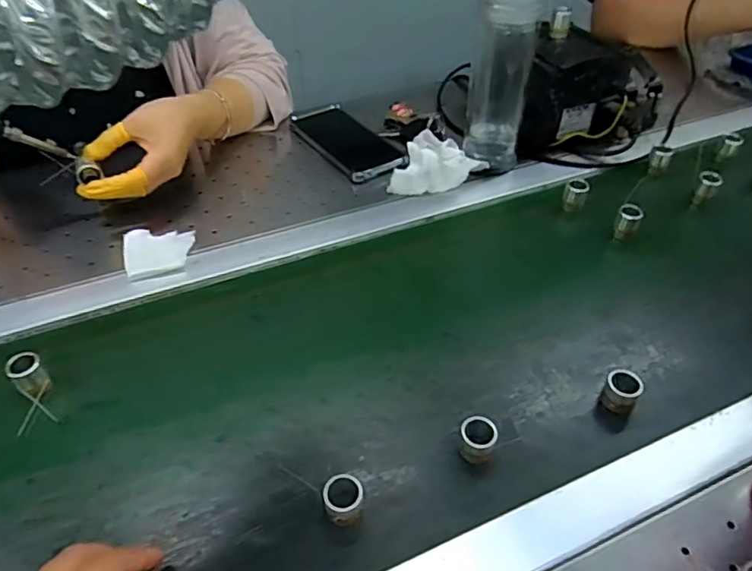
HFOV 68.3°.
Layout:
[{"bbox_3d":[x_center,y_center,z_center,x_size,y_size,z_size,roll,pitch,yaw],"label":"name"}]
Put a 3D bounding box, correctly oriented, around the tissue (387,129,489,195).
[{"bbox_3d":[0.063,-0.139,0.635,0.113,0.038,0.076,-11,46,-13],"label":"tissue"}]

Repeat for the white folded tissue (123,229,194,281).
[{"bbox_3d":[-0.209,-0.034,0.537,0.065,0.017,0.055,-15,47,-16],"label":"white folded tissue"}]

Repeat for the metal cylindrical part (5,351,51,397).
[{"bbox_3d":[-0.266,0.069,0.425,0.021,0.027,0.026,-32,54,-30],"label":"metal cylindrical part"}]

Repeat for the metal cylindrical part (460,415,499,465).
[{"bbox_3d":[0.072,0.108,0.388,0.024,0.023,0.024,1,44,-1],"label":"metal cylindrical part"}]

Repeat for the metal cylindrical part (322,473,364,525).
[{"bbox_3d":[-0.021,0.140,0.361,0.025,0.024,0.025,1,44,-1],"label":"metal cylindrical part"}]

